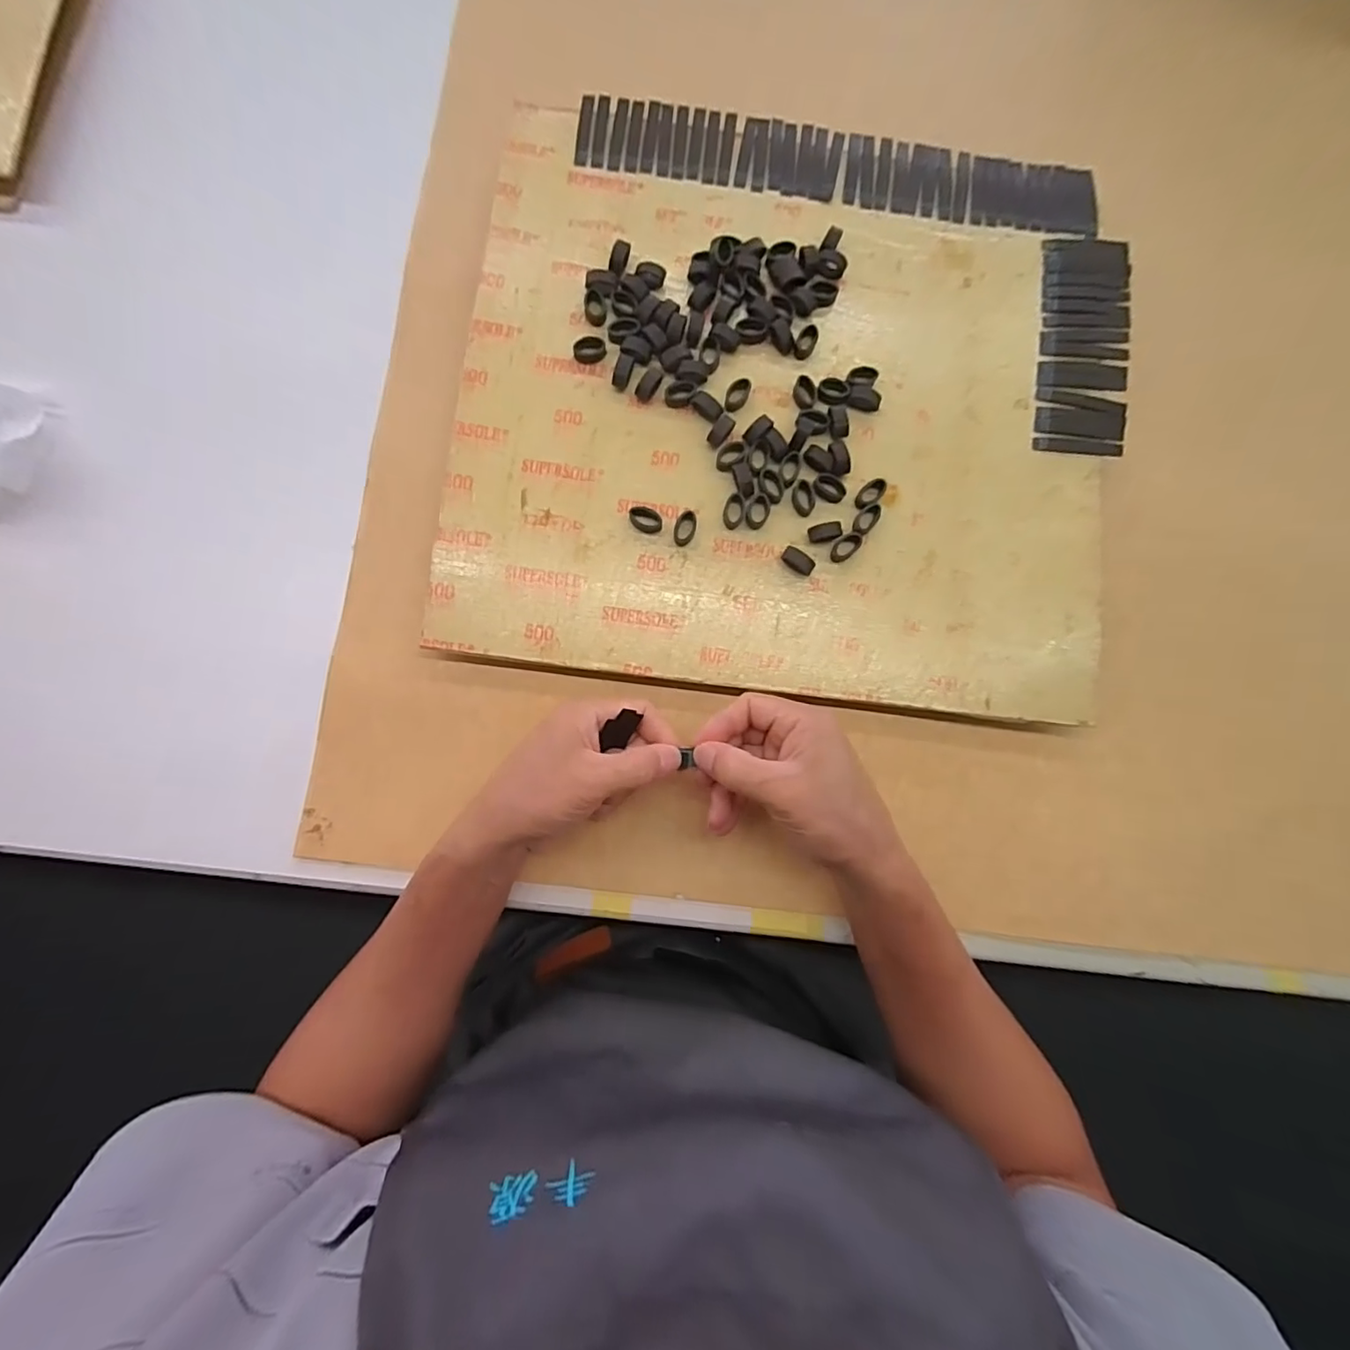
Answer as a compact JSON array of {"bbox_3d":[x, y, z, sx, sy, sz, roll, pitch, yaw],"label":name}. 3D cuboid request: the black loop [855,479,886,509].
[{"bbox_3d":[0.132,-0.122,0.392,0.014,0.007,0.026,41,83,3],"label":"black loop"}]

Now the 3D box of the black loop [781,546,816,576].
[{"bbox_3d":[0.081,-0.074,0.382,0.023,0.013,0.012,33,83,2],"label":"black loop"}]

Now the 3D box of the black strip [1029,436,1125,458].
[{"bbox_3d":[0.278,-0.157,0.403,0.061,0.006,0.010,7,83,-2],"label":"black strip"}]

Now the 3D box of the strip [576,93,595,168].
[{"bbox_3d":[-0.065,-0.397,0.424,0.010,0.004,0.060,5,83,-2],"label":"strip"}]

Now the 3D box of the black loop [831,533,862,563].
[{"bbox_3d":[0.114,-0.084,0.389,0.022,0.007,0.014,-43,87,-7],"label":"black loop"}]

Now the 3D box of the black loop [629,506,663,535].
[{"bbox_3d":[-0.019,-0.103,0.384,0.022,0.008,0.016,22,82,0],"label":"black loop"}]

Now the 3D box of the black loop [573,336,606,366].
[{"bbox_3d":[-0.058,-0.221,0.397,0.021,0.010,0.013,-14,84,-4],"label":"black loop"}]

